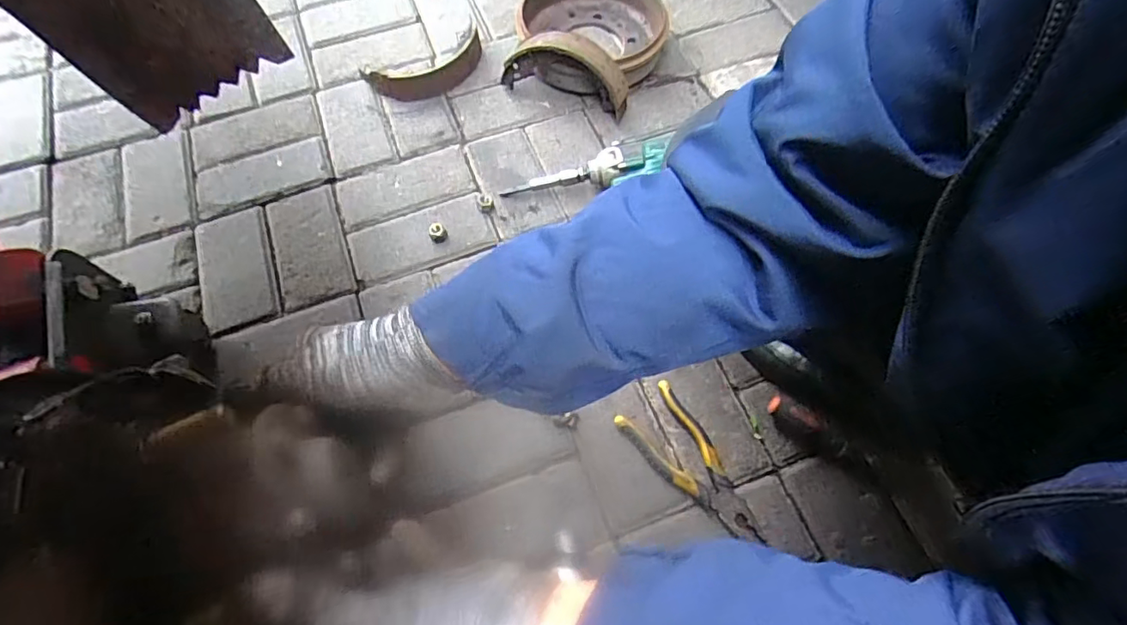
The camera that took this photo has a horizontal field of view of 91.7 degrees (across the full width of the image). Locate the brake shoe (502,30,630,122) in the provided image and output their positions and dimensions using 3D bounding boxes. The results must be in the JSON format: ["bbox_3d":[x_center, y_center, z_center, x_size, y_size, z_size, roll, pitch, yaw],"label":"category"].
[{"bbox_3d":[0.002,-0.368,0.831,0.203,0.100,0.048,20,66,10],"label":"brake shoe"}]

